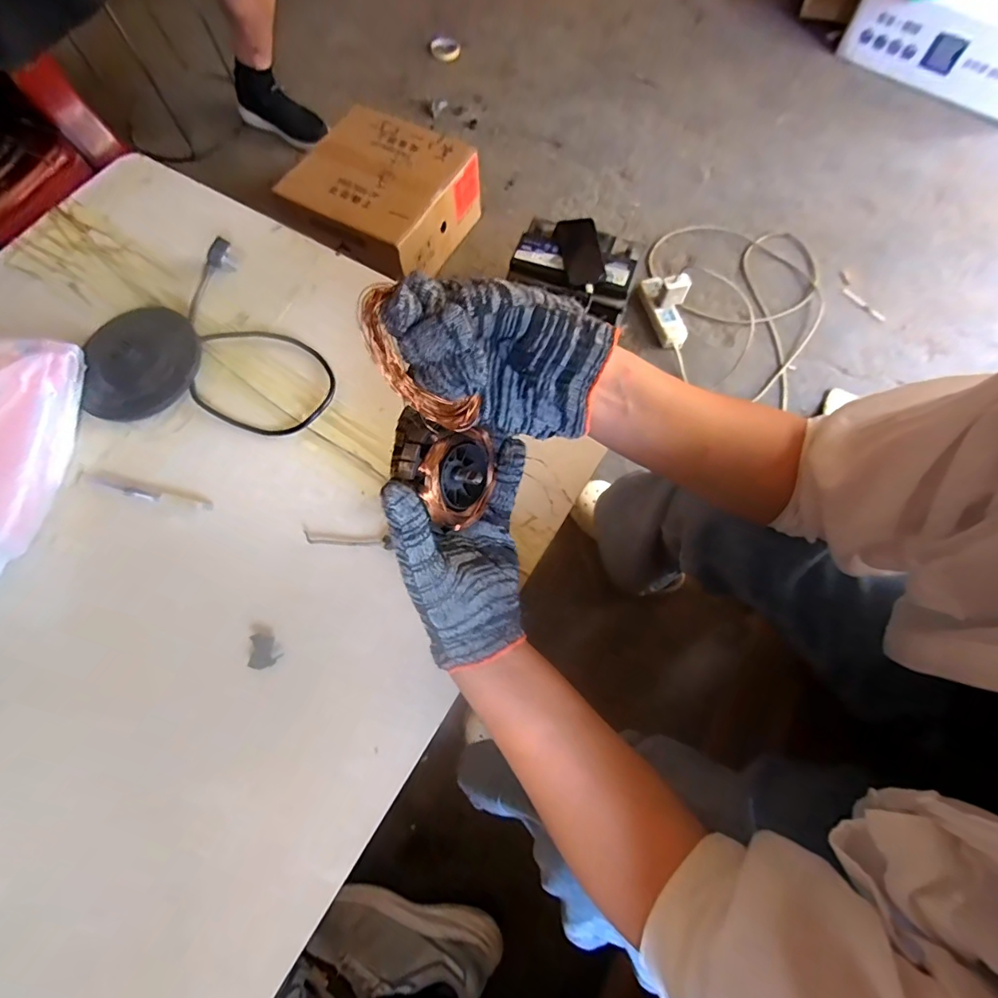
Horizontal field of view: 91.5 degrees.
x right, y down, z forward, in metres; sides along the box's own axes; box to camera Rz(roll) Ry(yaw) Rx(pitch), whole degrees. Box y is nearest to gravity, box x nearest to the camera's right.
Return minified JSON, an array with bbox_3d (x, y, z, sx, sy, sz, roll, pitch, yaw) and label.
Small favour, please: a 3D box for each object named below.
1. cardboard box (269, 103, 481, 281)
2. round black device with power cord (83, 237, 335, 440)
[{"bbox_3d":[-0.260,-0.671,1.105,0.328,0.155,0.337,25,72,10],"label":"cardboard box"},{"bbox_3d":[-0.335,-0.148,0.534,0.224,0.033,0.255,-37,74,-12],"label":"round black device with power cord"}]

